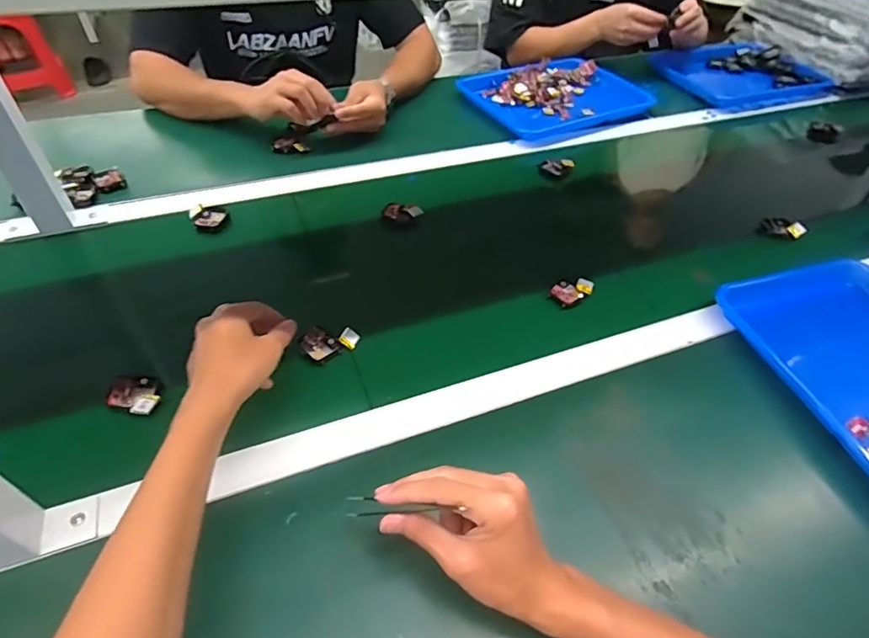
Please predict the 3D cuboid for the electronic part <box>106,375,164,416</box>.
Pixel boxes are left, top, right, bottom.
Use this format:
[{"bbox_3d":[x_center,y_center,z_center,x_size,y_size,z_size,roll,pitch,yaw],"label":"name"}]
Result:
[{"bbox_3d":[-0.296,0.074,0.498,0.050,0.012,0.046,2,48,-1],"label":"electronic part"}]

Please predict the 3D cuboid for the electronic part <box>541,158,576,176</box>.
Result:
[{"bbox_3d":[0.201,-0.250,0.829,0.053,0.019,0.024,-15,52,-17],"label":"electronic part"}]

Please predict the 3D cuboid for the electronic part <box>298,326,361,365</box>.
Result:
[{"bbox_3d":[-0.116,0.022,0.557,0.060,0.014,0.039,-29,55,-26],"label":"electronic part"}]

